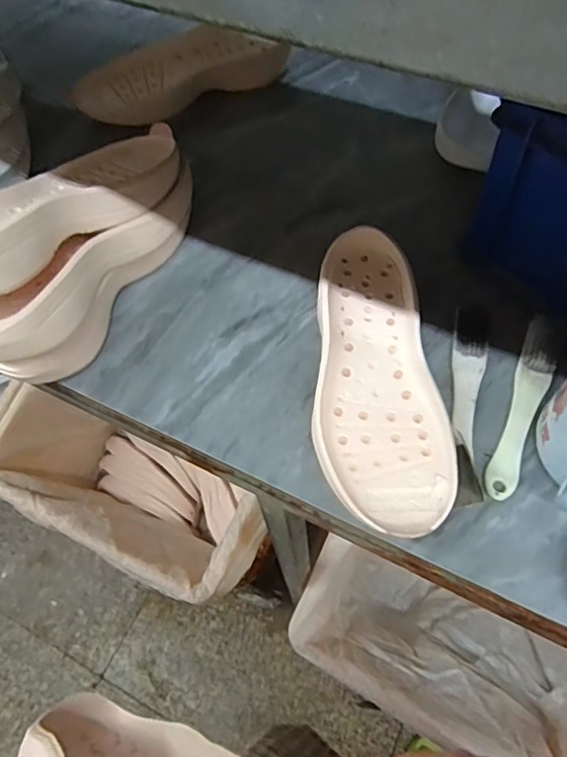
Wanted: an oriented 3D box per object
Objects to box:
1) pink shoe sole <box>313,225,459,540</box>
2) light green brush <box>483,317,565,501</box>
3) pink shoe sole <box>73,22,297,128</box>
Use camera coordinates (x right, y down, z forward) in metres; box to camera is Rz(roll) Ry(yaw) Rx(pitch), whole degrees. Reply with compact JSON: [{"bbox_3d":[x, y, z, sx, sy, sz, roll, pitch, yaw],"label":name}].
[{"bbox_3d":[0.068,-0.002,0.440,0.097,0.040,0.255,-7,61,0],"label":"pink shoe sole"},{"bbox_3d":[0.186,0.019,0.427,0.026,0.021,0.153,20,65,14],"label":"light green brush"},{"bbox_3d":[-0.125,-0.361,0.653,0.239,0.042,0.114,-24,63,-9],"label":"pink shoe sole"}]

